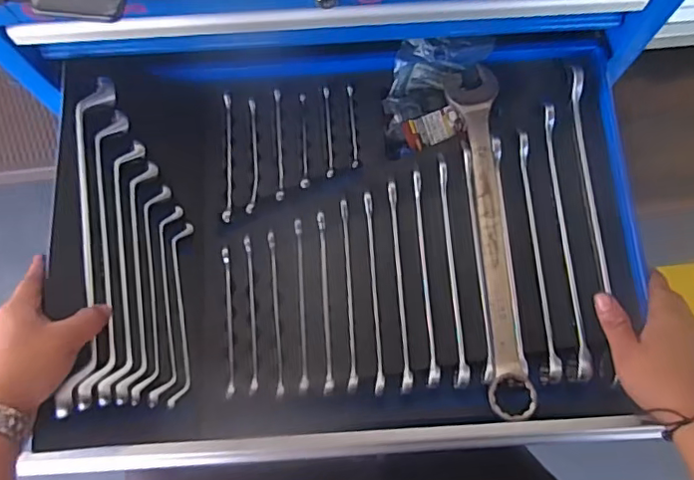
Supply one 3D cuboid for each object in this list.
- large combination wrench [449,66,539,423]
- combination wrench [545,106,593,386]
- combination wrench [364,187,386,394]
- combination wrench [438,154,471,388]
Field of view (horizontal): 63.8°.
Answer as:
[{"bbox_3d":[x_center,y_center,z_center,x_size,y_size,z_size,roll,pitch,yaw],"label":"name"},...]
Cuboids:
[{"bbox_3d":[0.142,-0.012,0.559,0.051,0.021,0.361,-2,75,0],"label":"large combination wrench"},{"bbox_3d":[0.219,-0.004,0.554,0.011,0.027,0.276,-3,75,0],"label":"combination wrench"},{"bbox_3d":[0.027,0.050,0.556,0.010,0.016,0.200,-3,75,0],"label":"combination wrench"},{"bbox_3d":[0.106,0.028,0.557,0.014,0.023,0.230,-2,75,0],"label":"combination wrench"}]

